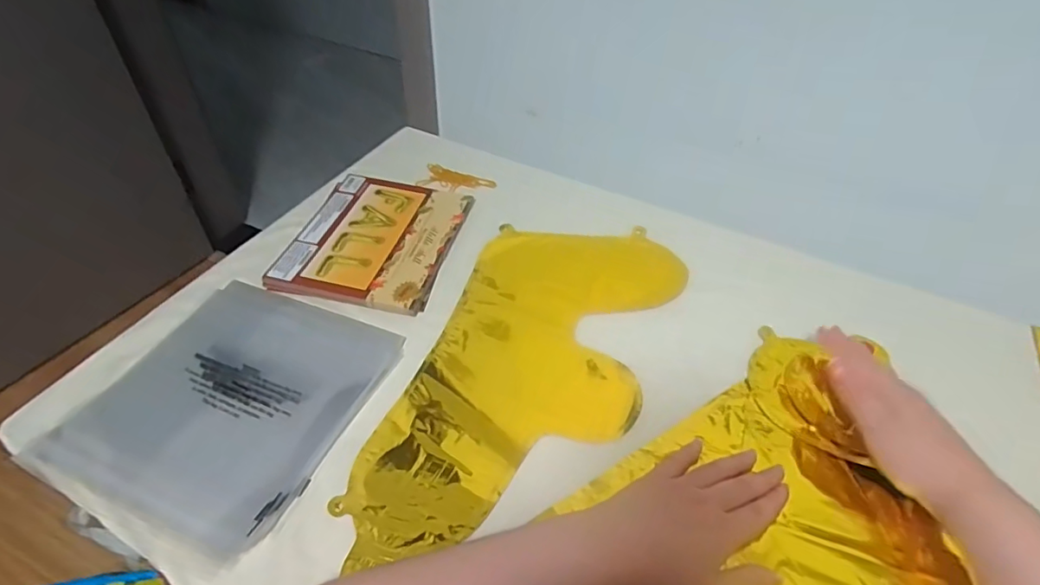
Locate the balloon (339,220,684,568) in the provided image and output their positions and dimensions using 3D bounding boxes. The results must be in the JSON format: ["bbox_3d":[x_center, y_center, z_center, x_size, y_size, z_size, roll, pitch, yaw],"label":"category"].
[{"bbox_3d":[0.012,0.066,0.506,0.196,0.012,0.383,16,48,14],"label":"balloon"}]

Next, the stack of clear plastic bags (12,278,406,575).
[{"bbox_3d":[-0.242,0.088,0.473,0.204,0.010,0.222,18,49,15],"label":"stack of clear plastic bags"}]

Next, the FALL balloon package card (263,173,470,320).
[{"bbox_3d":[-0.159,-0.063,0.621,0.170,0.009,0.200,10,47,8],"label":"FALL balloon package card"}]

